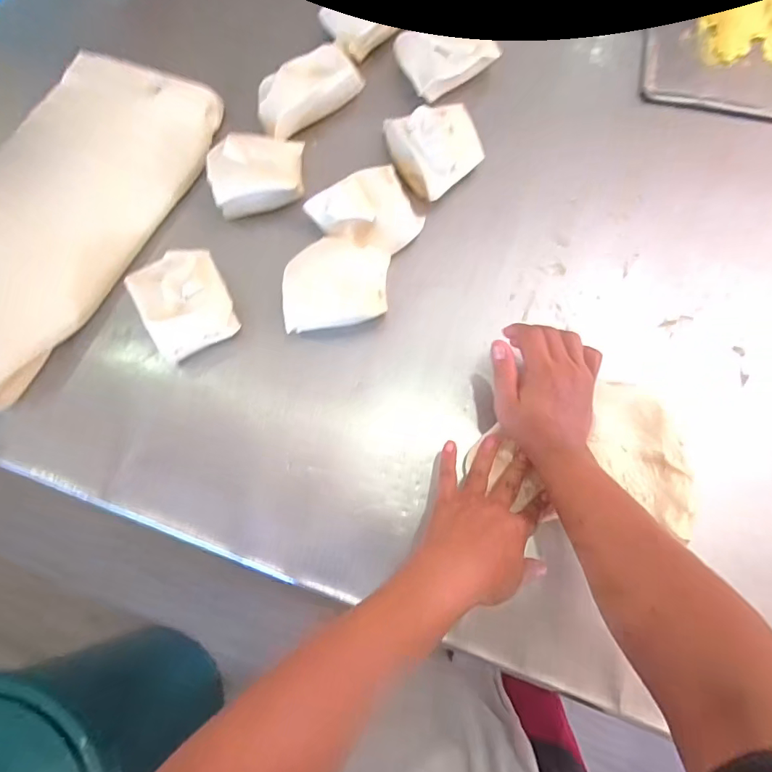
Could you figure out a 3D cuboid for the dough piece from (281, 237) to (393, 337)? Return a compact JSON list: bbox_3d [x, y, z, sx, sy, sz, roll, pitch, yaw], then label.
[{"bbox_3d":[-0.051,-0.101,0.495,0.103,0.048,0.092,1,73,1],"label":"dough piece"}]

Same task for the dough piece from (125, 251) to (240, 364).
[{"bbox_3d":[-0.206,-0.084,0.483,0.084,0.060,0.090,-29,75,-8],"label":"dough piece"}]

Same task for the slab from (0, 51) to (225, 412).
[{"bbox_3d":[-0.370,-0.200,0.526,0.194,0.054,0.437,28,75,9],"label":"slab"}]

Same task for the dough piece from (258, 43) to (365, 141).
[{"bbox_3d":[-0.096,-0.369,0.573,0.148,0.043,0.060,-39,76,-10],"label":"dough piece"}]

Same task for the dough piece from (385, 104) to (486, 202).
[{"bbox_3d":[0.059,-0.288,0.543,0.100,0.060,0.110,-36,76,-10],"label":"dough piece"}]

